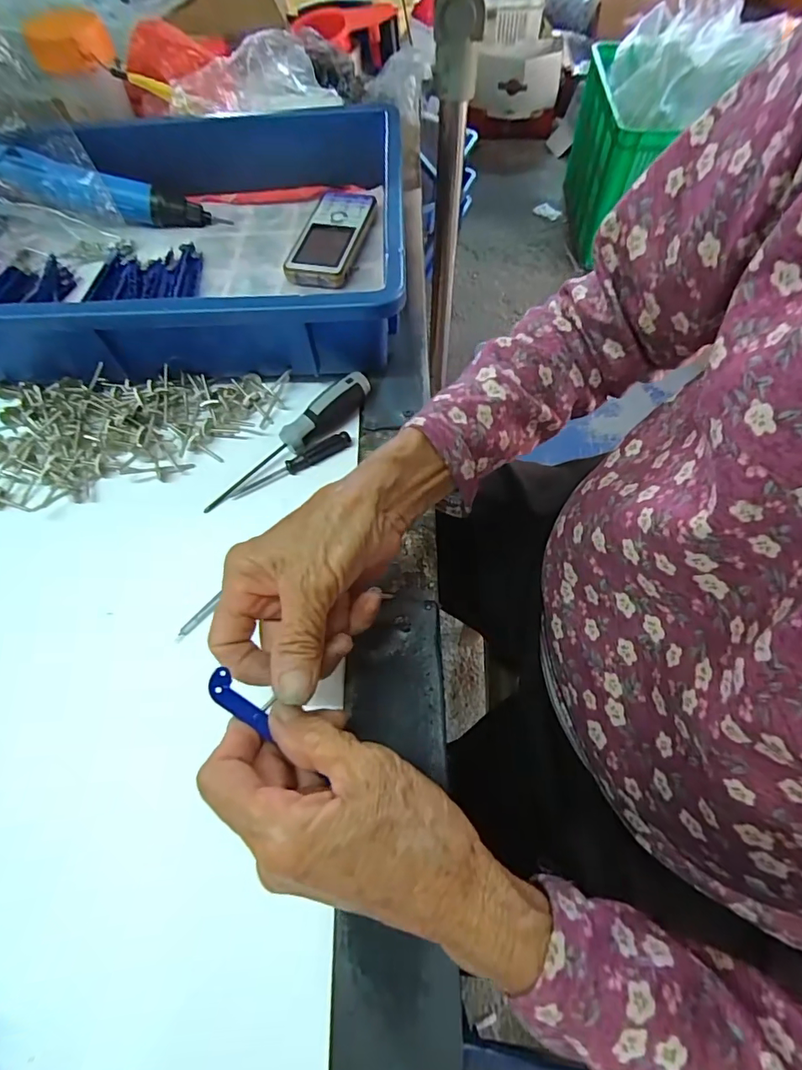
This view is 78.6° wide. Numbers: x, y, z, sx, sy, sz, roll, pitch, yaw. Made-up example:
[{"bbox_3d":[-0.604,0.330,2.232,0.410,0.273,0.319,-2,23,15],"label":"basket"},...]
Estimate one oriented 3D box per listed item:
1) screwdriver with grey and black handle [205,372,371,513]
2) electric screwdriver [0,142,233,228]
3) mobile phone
[{"bbox_3d":[-0.077,-0.068,0.349,0.022,0.026,0.143,39,69,22],"label":"screwdriver with grey and black handle"},{"bbox_3d":[-0.289,-0.327,0.463,0.221,0.030,0.037,6,59,-17],"label":"electric screwdriver"},{"bbox_3d":[-0.064,-0.279,0.461,0.061,0.022,0.132,8,61,8],"label":"mobile phone"}]

